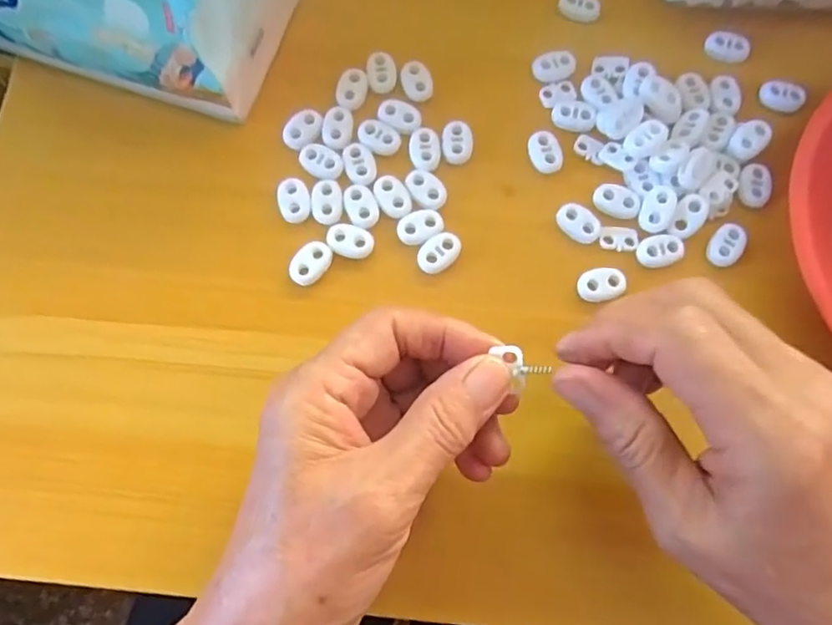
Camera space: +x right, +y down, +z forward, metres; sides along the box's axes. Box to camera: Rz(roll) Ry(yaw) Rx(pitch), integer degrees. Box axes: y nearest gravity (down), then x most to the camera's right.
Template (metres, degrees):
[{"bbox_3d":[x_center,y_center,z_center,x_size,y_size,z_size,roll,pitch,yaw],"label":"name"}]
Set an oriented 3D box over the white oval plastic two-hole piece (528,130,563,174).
[{"bbox_3d":[0.065,-0.080,0.295,0.015,0.006,0.021,-15,76,-5],"label":"white oval plastic two-hole piece"}]

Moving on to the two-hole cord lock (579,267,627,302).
[{"bbox_3d":[0.088,-0.013,0.278,0.022,0.005,0.017,-9,76,-3],"label":"two-hole cord lock"}]

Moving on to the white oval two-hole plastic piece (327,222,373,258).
[{"bbox_3d":[-0.031,-0.034,0.281,0.022,0.004,0.016,12,76,2],"label":"white oval two-hole plastic piece"}]

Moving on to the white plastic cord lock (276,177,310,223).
[{"bbox_3d":[-0.059,-0.055,0.284,0.014,0.004,0.023,-14,76,-4],"label":"white plastic cord lock"}]

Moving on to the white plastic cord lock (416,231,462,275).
[{"bbox_3d":[0.011,-0.028,0.282,0.023,0.006,0.015,-44,80,-11],"label":"white plastic cord lock"}]

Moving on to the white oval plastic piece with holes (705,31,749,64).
[{"bbox_3d":[0.164,-0.140,0.310,0.022,0.004,0.016,19,76,4],"label":"white oval plastic piece with holes"}]

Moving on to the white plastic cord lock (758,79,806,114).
[{"bbox_3d":[0.189,-0.111,0.303,0.022,0.004,0.016,15,76,3],"label":"white plastic cord lock"}]

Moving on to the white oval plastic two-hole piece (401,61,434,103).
[{"bbox_3d":[0.001,-0.119,0.304,0.015,0.005,0.021,-19,77,-5],"label":"white oval plastic two-hole piece"}]

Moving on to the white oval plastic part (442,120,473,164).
[{"bbox_3d":[0.021,-0.085,0.296,0.015,0.006,0.021,-8,76,-3],"label":"white oval plastic part"}]

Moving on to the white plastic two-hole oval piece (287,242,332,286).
[{"bbox_3d":[-0.050,-0.023,0.280,0.015,0.005,0.022,35,78,8],"label":"white plastic two-hole oval piece"}]

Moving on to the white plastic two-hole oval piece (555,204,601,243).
[{"bbox_3d":[0.079,-0.043,0.286,0.023,0.005,0.014,43,79,9],"label":"white plastic two-hole oval piece"}]

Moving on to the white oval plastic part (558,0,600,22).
[{"bbox_3d":[0.088,-0.165,0.318,0.022,0.008,0.012,22,77,5],"label":"white oval plastic part"}]

